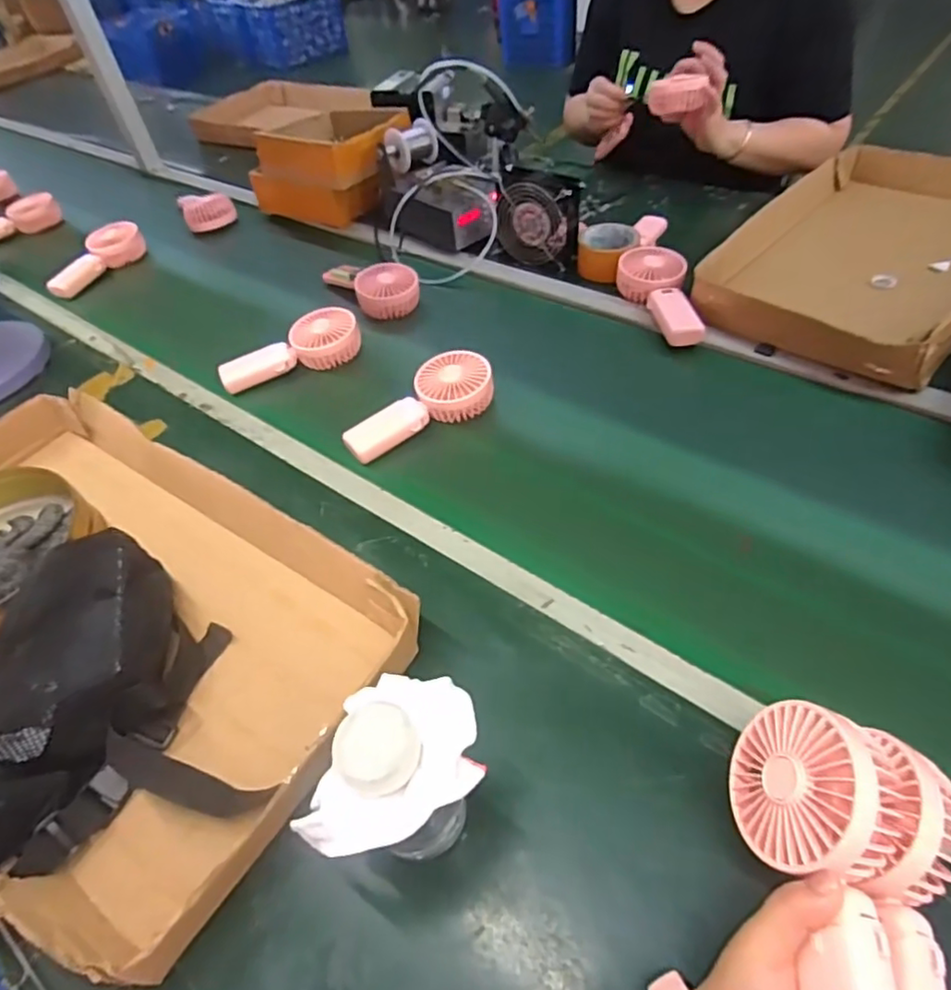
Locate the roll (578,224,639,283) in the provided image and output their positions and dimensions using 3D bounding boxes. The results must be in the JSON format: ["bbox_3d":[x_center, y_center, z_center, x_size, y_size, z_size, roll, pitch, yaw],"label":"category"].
[{"bbox_3d":[0.191,-0.349,0.881,0.084,0.045,0.097,5,49,11],"label":"roll"}]

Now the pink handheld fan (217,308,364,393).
[{"bbox_3d":[-0.241,-0.187,0.806,0.188,0.058,0.074,-24,50,-14],"label":"pink handheld fan"}]

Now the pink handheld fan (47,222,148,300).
[{"bbox_3d":[-0.637,-0.409,1.037,0.065,0.053,0.175,9,50,14],"label":"pink handheld fan"}]

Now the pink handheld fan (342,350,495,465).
[{"bbox_3d":[-0.067,-0.103,0.692,0.176,0.049,0.071,-30,52,-19],"label":"pink handheld fan"}]

